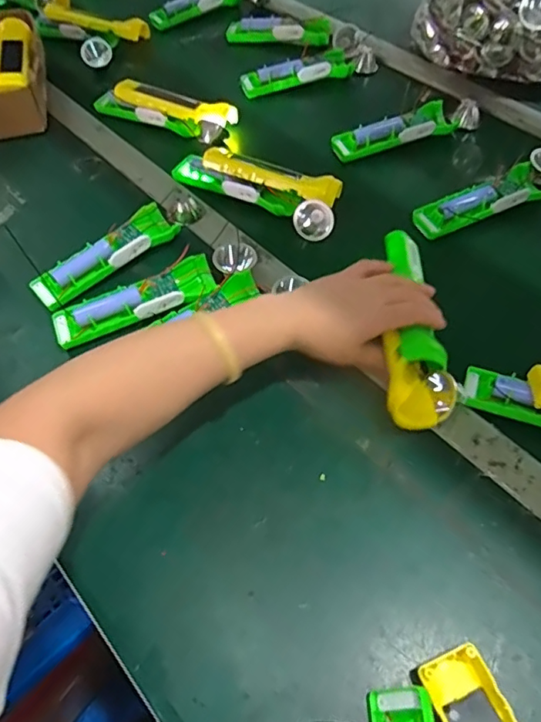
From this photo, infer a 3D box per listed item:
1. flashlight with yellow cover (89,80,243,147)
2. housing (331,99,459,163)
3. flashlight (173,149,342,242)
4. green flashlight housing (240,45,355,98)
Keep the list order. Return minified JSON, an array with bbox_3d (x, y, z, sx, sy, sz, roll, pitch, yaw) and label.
[{"bbox_3d":[-0.149,-0.346,0.722,0.204,0.042,0.063,19,59,19],"label":"flashlight with yellow cover"},{"bbox_3d":[0.164,-0.296,0.689,0.176,0.032,0.050,-25,58,-13],"label":"housing"},{"bbox_3d":[-0.010,-0.213,0.627,0.211,0.039,0.080,32,63,22],"label":"flashlight"},{"bbox_3d":[0.037,-0.420,0.773,0.164,0.025,0.047,-22,55,-9],"label":"green flashlight housing"}]

